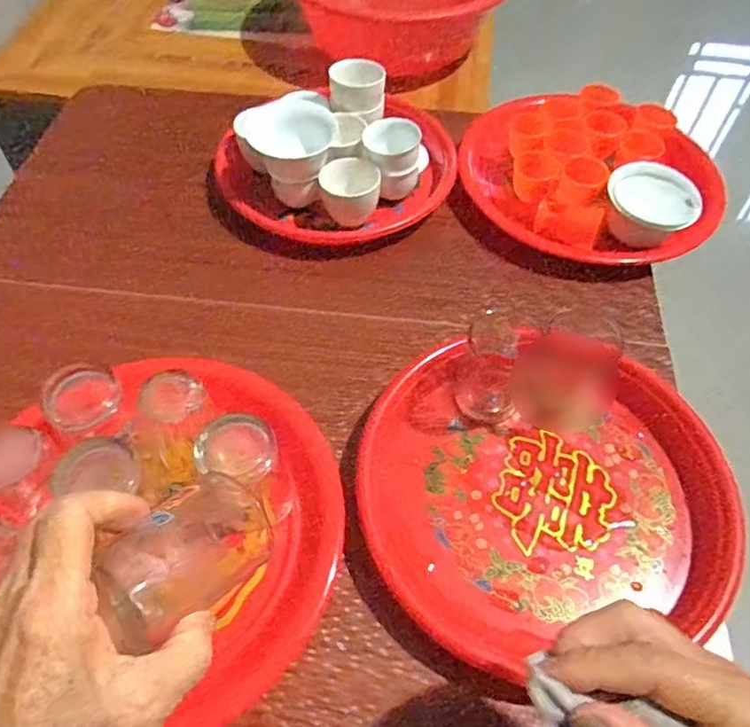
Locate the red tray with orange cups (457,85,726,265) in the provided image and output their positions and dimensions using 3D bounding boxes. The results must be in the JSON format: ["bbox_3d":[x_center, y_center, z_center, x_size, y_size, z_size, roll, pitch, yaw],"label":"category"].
[{"bbox_3d":[0.212,-0.191,0.598,0.259,0.059,0.198,25,59,15],"label":"red tray with orange cups"}]

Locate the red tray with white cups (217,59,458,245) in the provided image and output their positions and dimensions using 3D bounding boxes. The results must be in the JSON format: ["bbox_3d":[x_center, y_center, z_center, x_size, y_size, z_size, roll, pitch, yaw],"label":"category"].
[{"bbox_3d":[-0.040,-0.214,0.609,0.238,0.097,0.183,2,56,0],"label":"red tray with white cups"}]

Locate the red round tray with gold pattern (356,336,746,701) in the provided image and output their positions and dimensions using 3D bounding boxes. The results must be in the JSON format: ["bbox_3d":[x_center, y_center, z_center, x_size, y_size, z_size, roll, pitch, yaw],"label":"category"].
[{"bbox_3d":[0.116,0.083,0.424,0.246,0.029,0.228,1,56,-1],"label":"red round tray with gold pattern"}]

